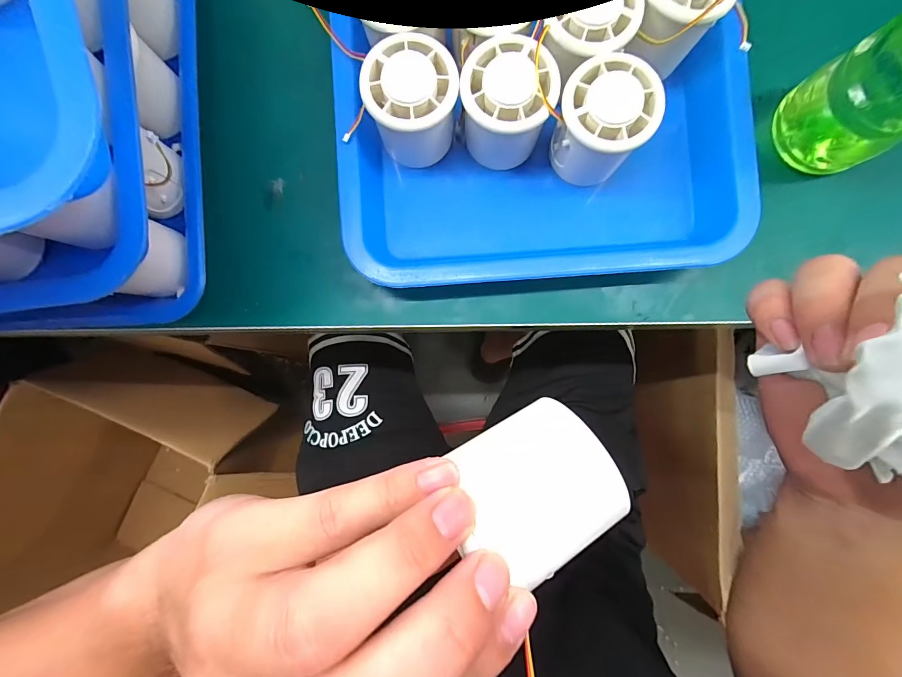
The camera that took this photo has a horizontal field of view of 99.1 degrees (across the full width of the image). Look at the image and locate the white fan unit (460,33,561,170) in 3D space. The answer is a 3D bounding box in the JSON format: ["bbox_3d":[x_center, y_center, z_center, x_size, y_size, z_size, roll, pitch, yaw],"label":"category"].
[{"bbox_3d":[0.035,-0.144,0.247,0.058,0.054,0.063,-7,86,0],"label":"white fan unit"}]

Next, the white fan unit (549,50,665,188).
[{"bbox_3d":[0.093,-0.134,0.244,0.056,0.051,0.057,0,86,0],"label":"white fan unit"}]

